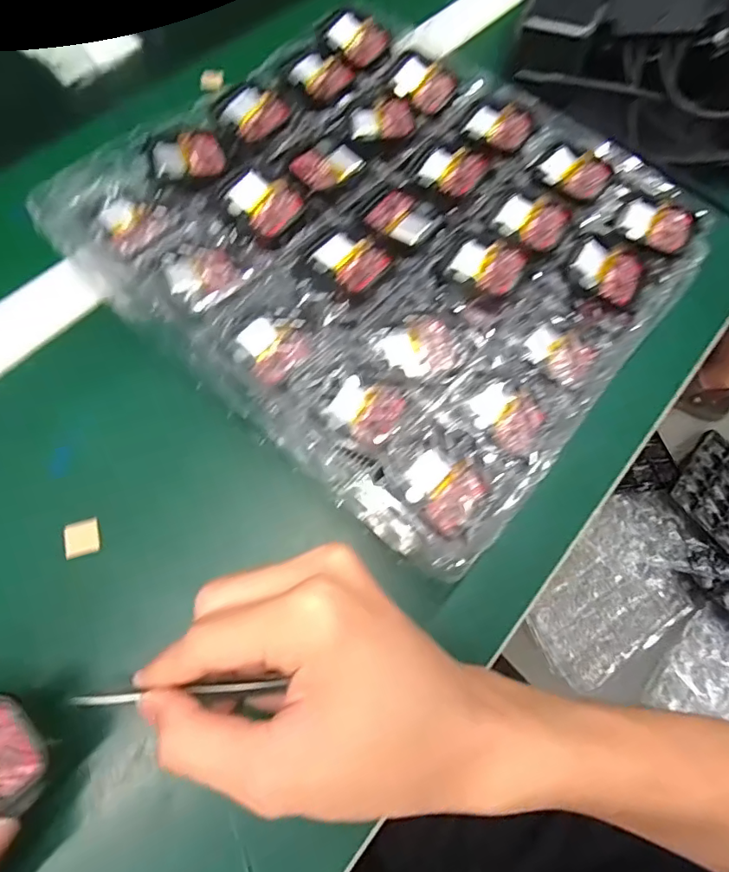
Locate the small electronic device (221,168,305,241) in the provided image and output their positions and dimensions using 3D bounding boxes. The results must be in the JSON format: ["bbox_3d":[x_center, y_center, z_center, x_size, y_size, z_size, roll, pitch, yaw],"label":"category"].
[{"bbox_3d":[-0.055,-0.126,0.265,0.040,0.006,0.036,32,70,10],"label":"small electronic device"}]

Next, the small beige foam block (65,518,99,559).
[{"bbox_3d":[-0.142,0.051,0.248,0.015,0.004,0.018,-15,70,-9],"label":"small beige foam block"}]

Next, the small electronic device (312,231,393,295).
[{"bbox_3d":[-0.007,-0.092,0.255,0.034,0.006,0.032,40,71,12],"label":"small electronic device"}]

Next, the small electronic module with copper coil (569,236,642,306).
[{"bbox_3d":[0.133,-0.091,0.270,0.038,0.008,0.031,24,69,7],"label":"small electronic module with copper coil"}]

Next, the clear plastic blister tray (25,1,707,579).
[{"bbox_3d":[0.017,-0.112,0.275,0.272,0.027,0.258,40,71,12],"label":"clear plastic blister tray"}]

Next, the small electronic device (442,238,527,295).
[{"bbox_3d":[0.065,-0.093,0.264,0.037,0.008,0.032,31,70,9],"label":"small electronic device"}]

